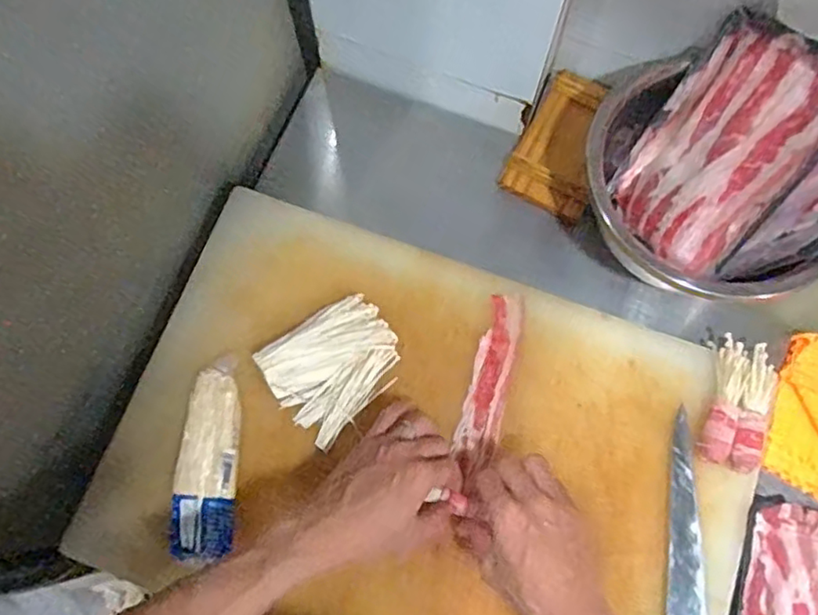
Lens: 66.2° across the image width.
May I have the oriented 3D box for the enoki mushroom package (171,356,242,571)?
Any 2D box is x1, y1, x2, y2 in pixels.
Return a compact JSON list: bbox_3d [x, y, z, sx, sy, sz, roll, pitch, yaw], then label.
[{"bbox_3d":[-0.183,0.138,0.587,0.055,0.035,0.184,1,73,0],"label":"enoki mushroom package"}]

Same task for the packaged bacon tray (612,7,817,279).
[{"bbox_3d":[0.289,-0.150,0.591,0.024,0.212,0.156,3,41,-39],"label":"packaged bacon tray"}]

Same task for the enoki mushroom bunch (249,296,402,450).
[{"bbox_3d":[-0.071,0.054,0.606,0.124,0.037,0.102,-40,77,-11],"label":"enoki mushroom bunch"}]

